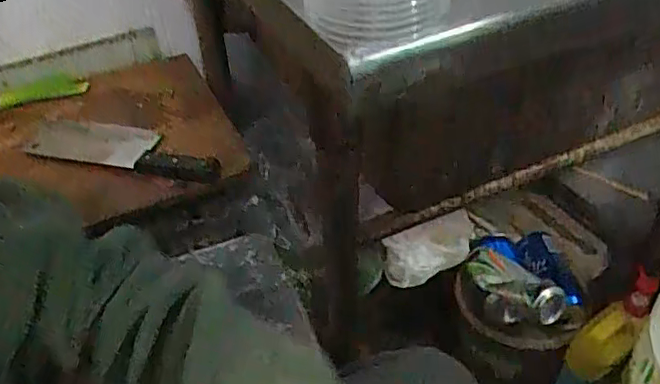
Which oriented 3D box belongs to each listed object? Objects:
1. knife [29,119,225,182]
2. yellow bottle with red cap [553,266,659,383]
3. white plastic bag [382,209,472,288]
[{"bbox_3d":[-0.275,-0.057,0.784,0.297,0.031,0.071,14,45,19],"label":"knife"},{"bbox_3d":[0.408,0.238,0.866,0.071,0.251,0.063,11,24,-47],"label":"yellow bottle with red cap"},{"bbox_3d":[0.158,0.095,0.928,0.141,0.116,0.055,-8,42,-4],"label":"white plastic bag"}]

